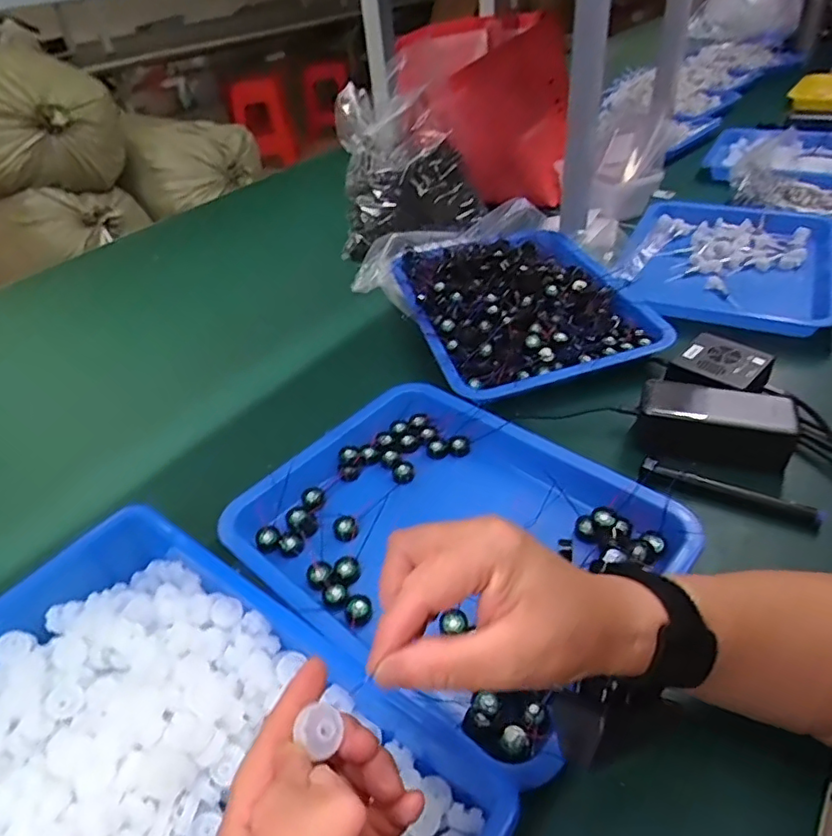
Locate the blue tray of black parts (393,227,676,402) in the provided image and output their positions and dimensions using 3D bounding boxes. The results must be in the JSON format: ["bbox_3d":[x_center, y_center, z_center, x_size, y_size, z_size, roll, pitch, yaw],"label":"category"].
[{"bbox_3d":[0.128,-0.154,0.726,0.267,0.063,0.335,-14,40,-10],"label":"blue tray of black parts"}]

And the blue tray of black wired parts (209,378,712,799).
[{"bbox_3d":[0.025,0.096,0.483,0.322,0.041,0.262,28,50,34],"label":"blue tray of black wired parts"}]

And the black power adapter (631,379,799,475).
[{"bbox_3d":[0.278,0.004,0.541,0.129,0.044,0.062,11,43,19],"label":"black power adapter"}]

